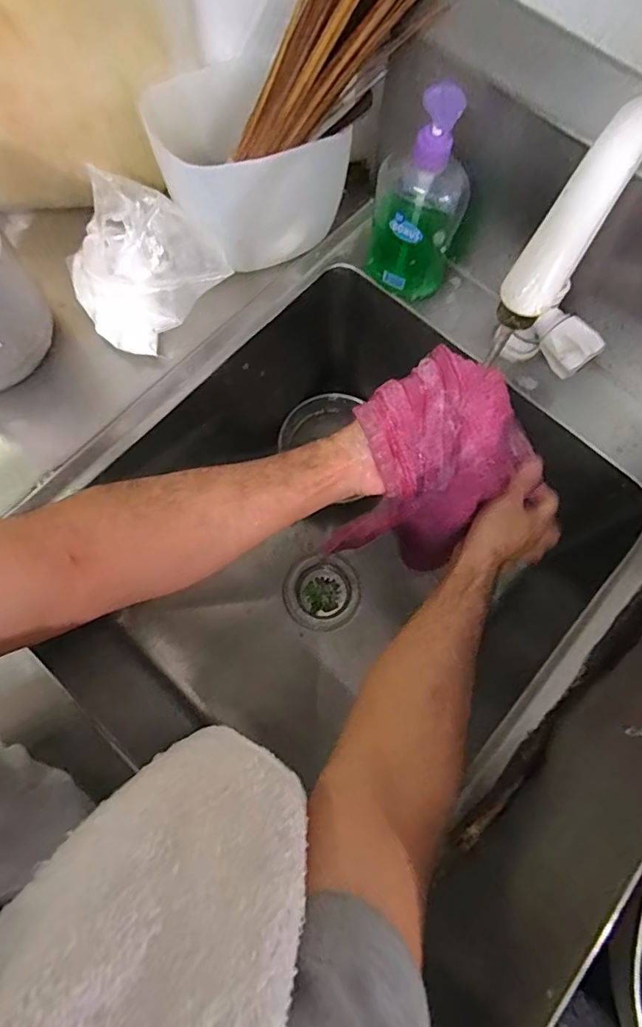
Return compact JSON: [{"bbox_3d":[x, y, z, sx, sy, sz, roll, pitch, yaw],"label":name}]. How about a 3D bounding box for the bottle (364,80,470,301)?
[{"bbox_3d":[0.094,-0.295,0.485,0.086,0.187,0.056,12,74,2],"label":"bottle"}]

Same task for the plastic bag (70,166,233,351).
[{"bbox_3d":[-0.189,-0.249,0.519,0.153,0.078,0.136,44,78,10],"label":"plastic bag"}]

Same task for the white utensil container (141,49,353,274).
[{"bbox_3d":[-0.073,-0.342,0.514,0.163,0.116,0.137,-26,77,-8],"label":"white utensil container"}]

